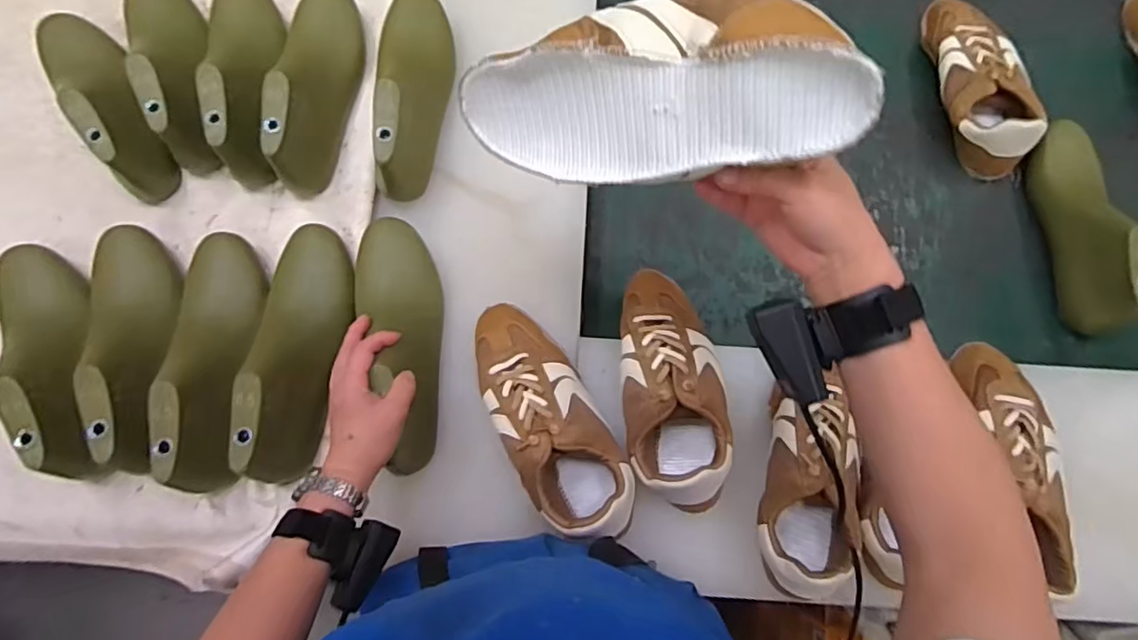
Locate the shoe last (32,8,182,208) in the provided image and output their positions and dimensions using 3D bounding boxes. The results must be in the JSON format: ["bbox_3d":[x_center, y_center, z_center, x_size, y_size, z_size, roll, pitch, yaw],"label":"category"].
[{"bbox_3d":[-0.507,-0.248,0.651,0.073,0.098,0.241,-37,78,-9],"label":"shoe last"}]

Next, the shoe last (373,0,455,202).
[{"bbox_3d":[-0.172,-0.259,0.649,0.083,0.084,0.259,-2,75,0],"label":"shoe last"}]

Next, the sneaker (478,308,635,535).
[{"bbox_3d":[-0.022,0.091,0.575,0.088,0.080,0.232,-29,77,-7],"label":"sneaker"}]

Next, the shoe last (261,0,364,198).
[{"bbox_3d":[-0.279,-0.270,0.650,0.080,0.077,0.252,1,75,0],"label":"shoe last"}]

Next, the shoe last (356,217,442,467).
[{"bbox_3d":[-0.163,0.014,0.584,0.074,0.091,0.252,-10,73,-3],"label":"shoe last"}]

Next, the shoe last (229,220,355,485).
[{"bbox_3d":[-0.261,0.023,0.575,0.080,0.086,0.252,-2,75,0],"label":"shoe last"}]

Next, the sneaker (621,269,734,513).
[{"bbox_3d":[0.097,0.057,0.578,0.097,0.070,0.239,-2,75,0],"label":"sneaker"}]

